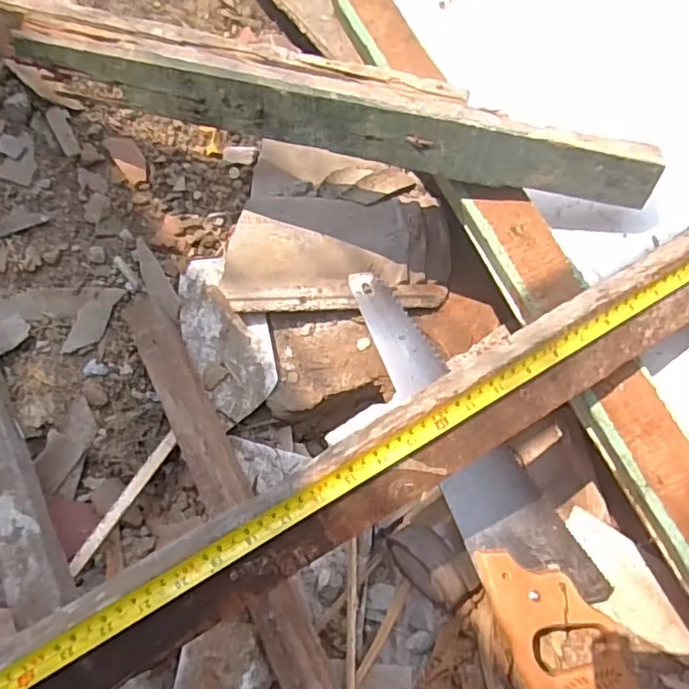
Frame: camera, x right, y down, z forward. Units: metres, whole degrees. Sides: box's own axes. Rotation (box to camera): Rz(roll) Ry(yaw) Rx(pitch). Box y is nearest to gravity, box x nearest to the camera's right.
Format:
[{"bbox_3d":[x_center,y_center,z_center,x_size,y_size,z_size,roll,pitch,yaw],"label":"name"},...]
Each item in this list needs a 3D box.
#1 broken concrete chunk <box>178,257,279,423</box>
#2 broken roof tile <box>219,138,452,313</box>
[{"bbox_3d":[-0.142,-0.013,0.698,0.094,0.017,0.193,-22,80,-15],"label":"broken concrete chunk"},{"bbox_3d":[-0.003,-0.139,0.730,0.268,0.072,0.229,3,58,0],"label":"broken roof tile"}]

